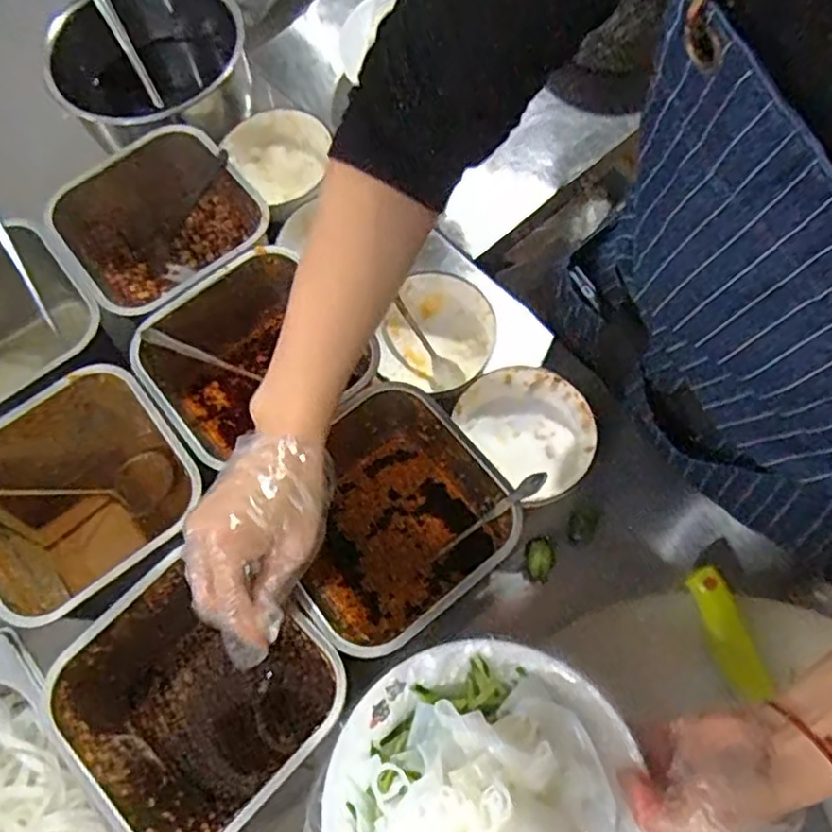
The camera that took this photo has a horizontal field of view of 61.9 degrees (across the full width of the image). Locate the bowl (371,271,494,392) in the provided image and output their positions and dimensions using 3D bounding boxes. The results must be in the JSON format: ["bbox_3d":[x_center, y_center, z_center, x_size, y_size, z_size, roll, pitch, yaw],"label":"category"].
[{"bbox_3d":[0.018,-0.074,0.621,0.103,0.054,0.095,-1,67,3],"label":"bowl"}]

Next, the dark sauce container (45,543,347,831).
[{"bbox_3d":[-0.138,0.191,0.482,0.168,0.110,0.160,41,75,17],"label":"dark sauce container"}]

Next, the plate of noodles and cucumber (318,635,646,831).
[{"bbox_3d":[0.036,0.225,0.388,0.179,0.069,0.185,-1,67,3],"label":"plate of noodles and cucumber"}]

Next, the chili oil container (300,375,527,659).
[{"bbox_3d":[-0.021,0.081,0.517,0.149,0.093,0.153,-37,70,-12],"label":"chili oil container"}]

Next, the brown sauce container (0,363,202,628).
[{"bbox_3d":[-0.251,0.072,0.552,0.164,0.107,0.161,-36,70,-11],"label":"brown sauce container"}]

